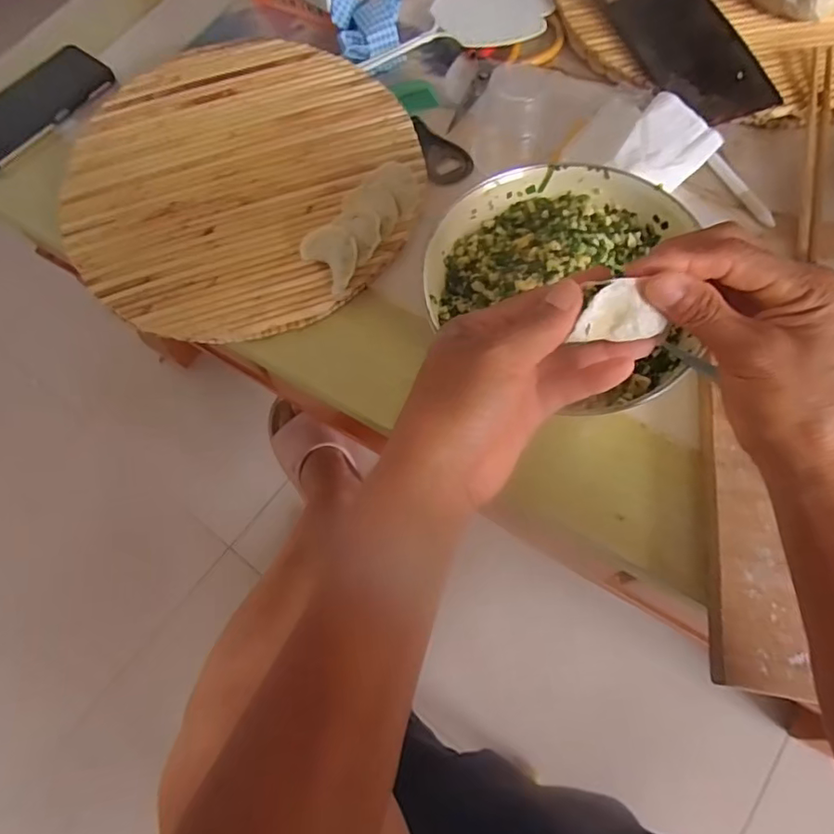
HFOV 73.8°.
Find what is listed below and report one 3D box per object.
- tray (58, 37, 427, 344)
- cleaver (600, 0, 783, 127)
[{"bbox_3d":[-0.167,-0.234,0.523,0.317,0.038,0.343,-1,64,2],"label":"tray"},{"bbox_3d":[0.248,-0.417,0.561,0.104,0.035,0.295,-17,69,-4],"label":"cleaver"}]

